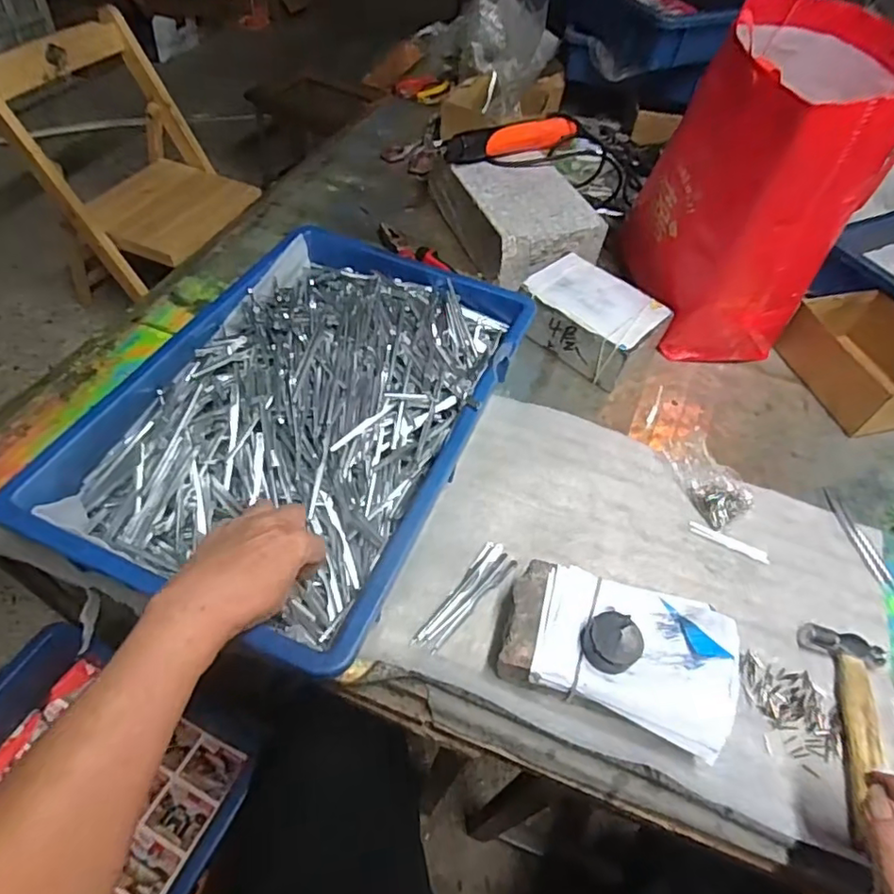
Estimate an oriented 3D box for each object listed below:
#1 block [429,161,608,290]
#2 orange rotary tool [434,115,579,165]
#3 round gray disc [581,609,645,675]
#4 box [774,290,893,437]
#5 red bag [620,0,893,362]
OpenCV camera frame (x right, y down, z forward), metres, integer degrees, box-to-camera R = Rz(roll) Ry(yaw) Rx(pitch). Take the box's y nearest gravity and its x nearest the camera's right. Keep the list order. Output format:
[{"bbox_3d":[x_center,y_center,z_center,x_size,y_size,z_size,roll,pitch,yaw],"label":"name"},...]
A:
[{"bbox_3d":[0.087,-0.315,0.785,0.143,0.079,0.233,-17,55,-18],"label":"block"},{"bbox_3d":[0.084,-0.394,0.751,0.201,0.034,0.031,-20,57,-21],"label":"orange rotary tool"},{"bbox_3d":[0.118,0.140,0.422,0.038,0.018,0.044,28,54,15],"label":"round gray disc"},{"bbox_3d":[0.474,-0.098,0.662,0.111,0.066,0.159,-12,54,-14],"label":"box"},{"bbox_3d":[0.323,-0.273,0.631,0.201,0.268,0.243,23,53,12],"label":"red bag"}]

